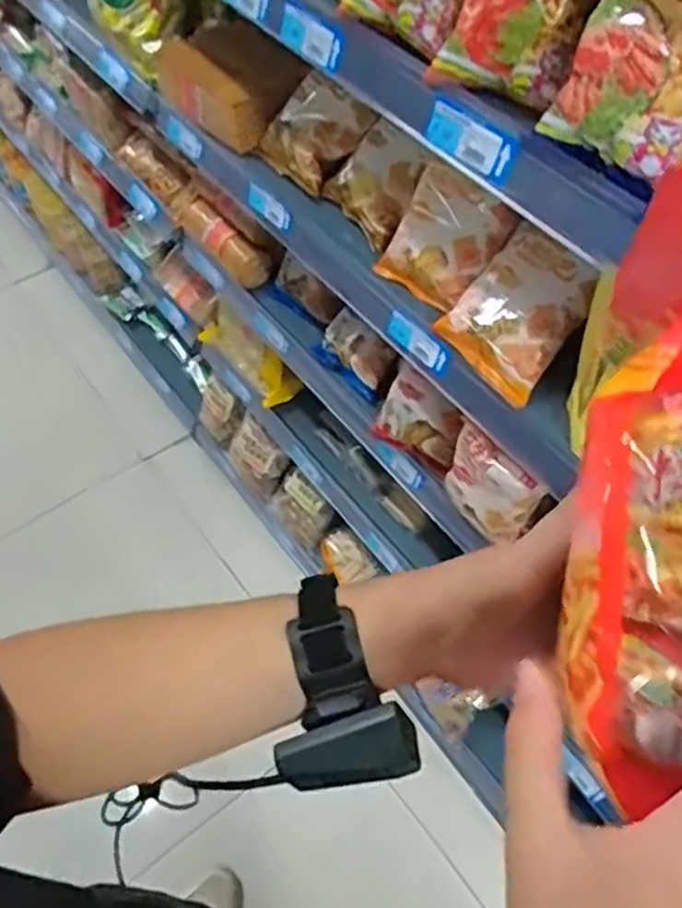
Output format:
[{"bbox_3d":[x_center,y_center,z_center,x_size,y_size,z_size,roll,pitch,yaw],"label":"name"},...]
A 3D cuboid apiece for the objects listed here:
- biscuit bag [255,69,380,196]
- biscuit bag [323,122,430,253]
[{"bbox_3d":[-0.033,-0.431,0.965,0.083,0.114,0.130,-37,65,-26],"label":"biscuit bag"},{"bbox_3d":[0.042,-0.347,0.915,0.066,0.112,0.131,-21,59,-18],"label":"biscuit bag"}]

